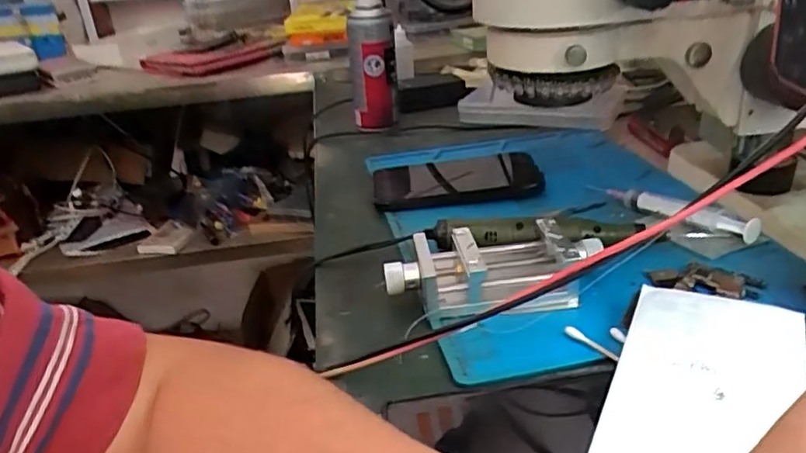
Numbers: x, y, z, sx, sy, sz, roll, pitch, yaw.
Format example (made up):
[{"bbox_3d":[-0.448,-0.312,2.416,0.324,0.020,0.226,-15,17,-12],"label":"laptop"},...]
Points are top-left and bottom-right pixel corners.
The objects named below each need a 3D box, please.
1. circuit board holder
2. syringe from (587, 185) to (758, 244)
[{"bbox_3d":[0.059,0.027,0.397,0.138,0.034,0.058,-7,27,-4],"label":"circuit board holder"},{"bbox_3d":[0.196,-0.017,0.473,0.018,0.023,0.148,-20,30,-26],"label":"syringe"}]

